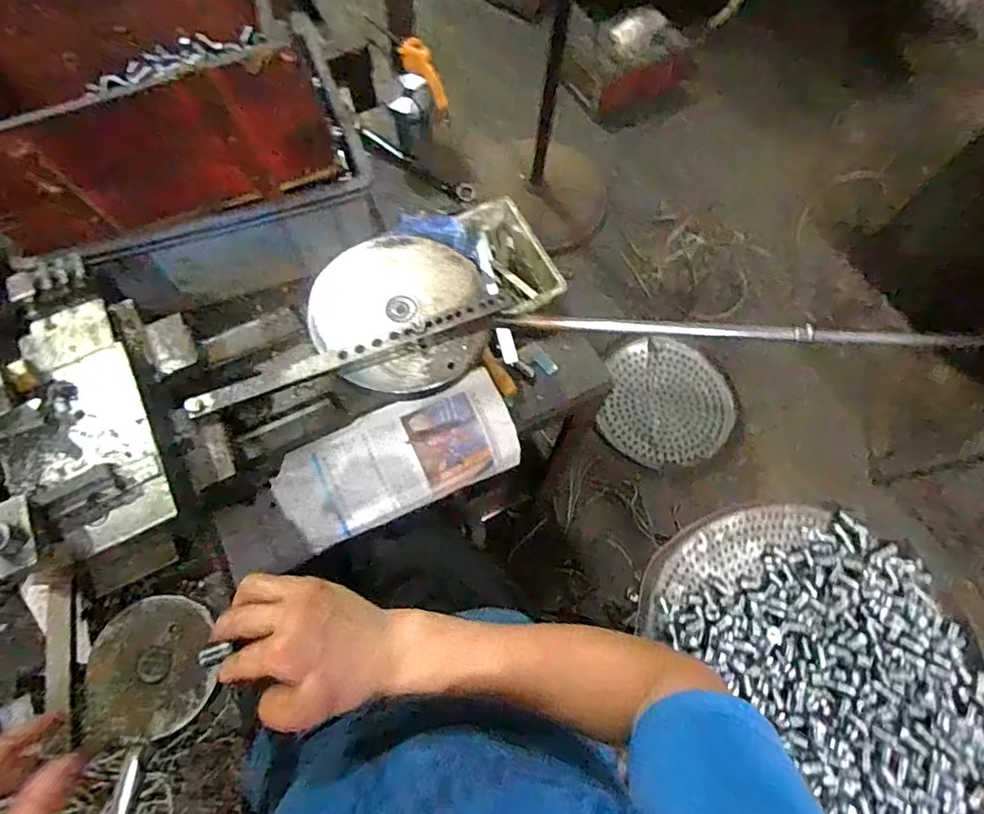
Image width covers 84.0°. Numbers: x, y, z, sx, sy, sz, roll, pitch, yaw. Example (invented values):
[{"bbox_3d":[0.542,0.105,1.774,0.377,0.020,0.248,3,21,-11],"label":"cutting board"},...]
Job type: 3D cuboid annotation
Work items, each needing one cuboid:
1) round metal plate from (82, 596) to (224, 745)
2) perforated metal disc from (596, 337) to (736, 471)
[{"bbox_3d":[-0.265,0.202,0.425,0.096,0.013,0.099,1,67,-2],"label":"round metal plate"},{"bbox_3d":[0.480,-0.020,1.493,0.341,0.033,0.363,1,67,-2],"label":"perforated metal disc"}]

